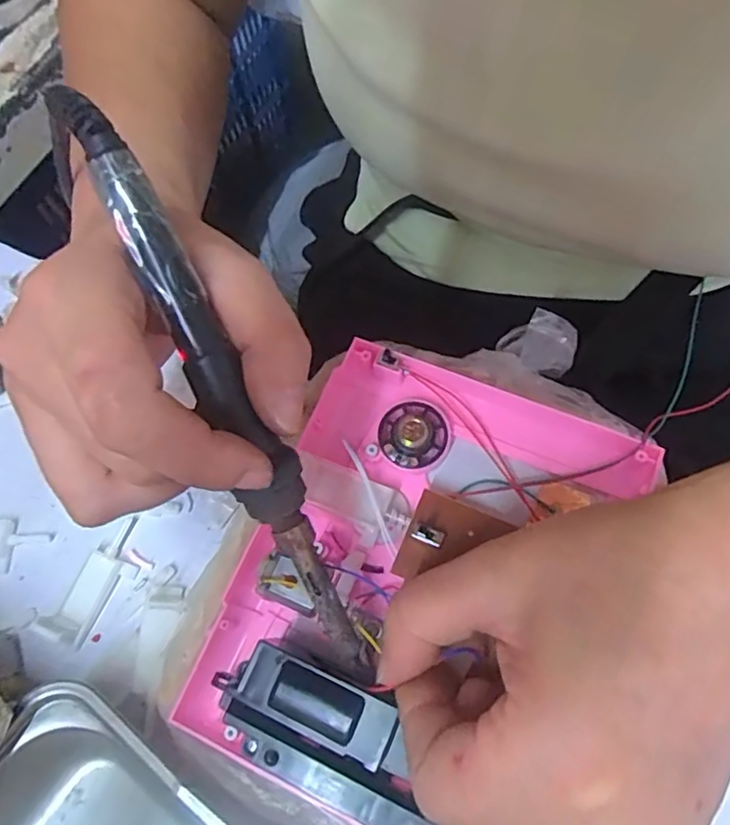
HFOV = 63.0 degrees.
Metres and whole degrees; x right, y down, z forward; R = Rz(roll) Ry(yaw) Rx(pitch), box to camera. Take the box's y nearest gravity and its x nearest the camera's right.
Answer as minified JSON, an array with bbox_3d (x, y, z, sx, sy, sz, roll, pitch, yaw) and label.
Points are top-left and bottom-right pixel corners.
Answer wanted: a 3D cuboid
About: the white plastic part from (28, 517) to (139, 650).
[{"bbox_3d":[-0.120,0.074,0.265,0.021,0.015,0.056,24,69,13],"label":"white plastic part"}]

